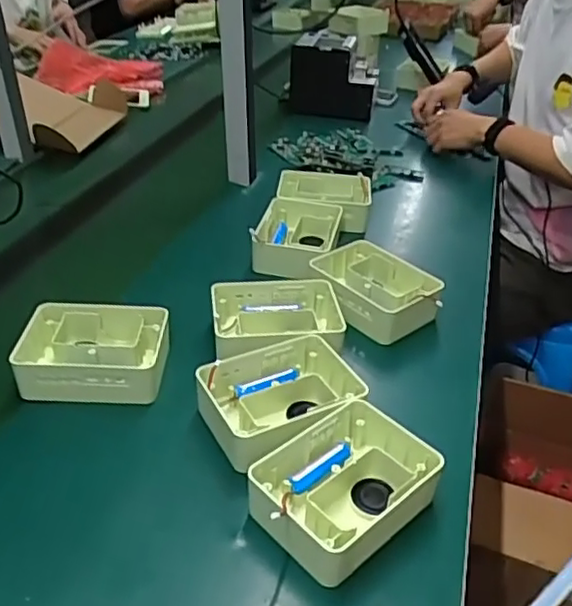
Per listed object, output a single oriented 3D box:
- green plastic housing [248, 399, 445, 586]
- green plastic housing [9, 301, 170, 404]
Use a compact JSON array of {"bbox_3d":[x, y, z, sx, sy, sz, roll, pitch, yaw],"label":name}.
[{"bbox_3d":[0.047,0.156,0.542,0.158,0.050,0.115,-25,41,-33],"label":"green plastic housing"},{"bbox_3d":[-0.205,0.052,0.673,0.157,0.057,0.104,1,33,0],"label":"green plastic housing"}]

